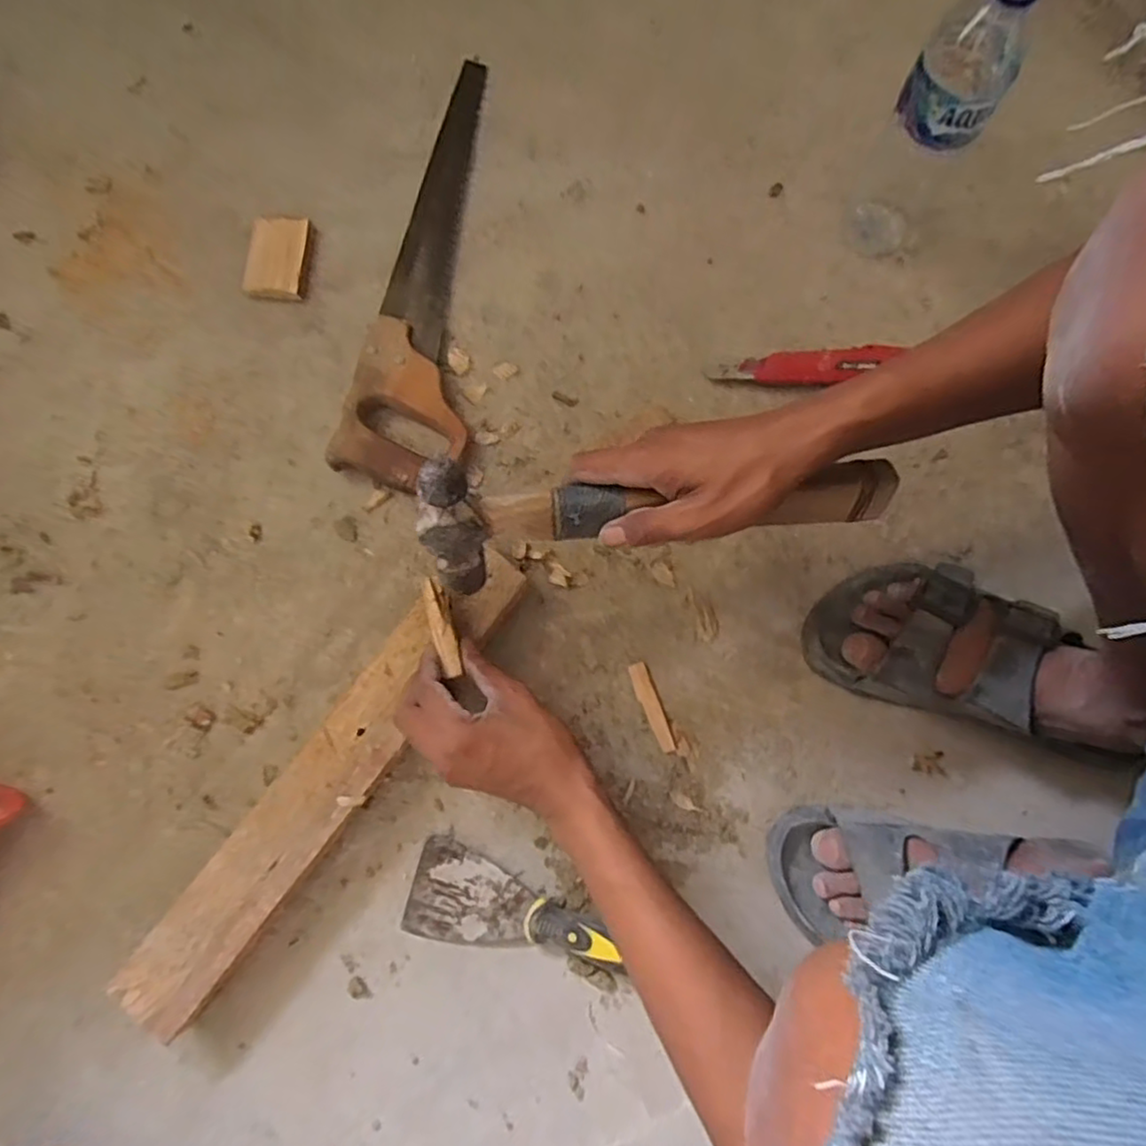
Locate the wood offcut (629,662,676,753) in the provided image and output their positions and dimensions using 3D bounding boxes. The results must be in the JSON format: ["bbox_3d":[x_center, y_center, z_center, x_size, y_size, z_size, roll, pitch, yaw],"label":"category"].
[{"bbox_3d":[0.063,0.108,0.524,0.015,0.004,0.073,-20,80,-4],"label":"wood offcut"}]

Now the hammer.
[{"bbox_3d":[0.056,-0.035,0.410,0.297,0.090,0.059,-5,79,-7],"label":"hammer"}]

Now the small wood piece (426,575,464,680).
[{"bbox_3d":[-0.093,0.038,0.464,0.017,0.008,0.071,-15,82,-3],"label":"small wood piece"}]

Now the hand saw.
[{"bbox_3d":[-0.127,-0.280,0.581,0.099,0.032,0.422,5,79,1],"label":"hand saw"}]

